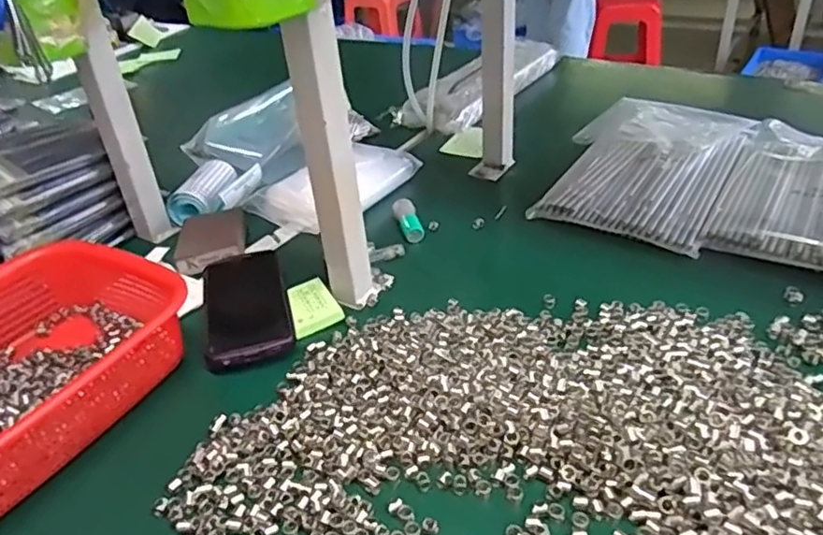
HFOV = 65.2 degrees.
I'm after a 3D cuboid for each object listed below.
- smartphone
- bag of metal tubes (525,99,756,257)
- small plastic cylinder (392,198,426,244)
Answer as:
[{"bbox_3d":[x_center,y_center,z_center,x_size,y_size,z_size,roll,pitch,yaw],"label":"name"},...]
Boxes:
[{"bbox_3d":[-0.158,0.030,0.614,0.076,0.010,0.171,-13,35,-11],"label":"smartphone"},{"bbox_3d":[0.289,-0.134,0.797,0.202,0.026,0.325,17,40,29],"label":"bag of metal tubes"},{"bbox_3d":[-0.004,-0.051,0.722,0.025,0.027,0.060,-11,34,-9],"label":"small plastic cylinder"}]

